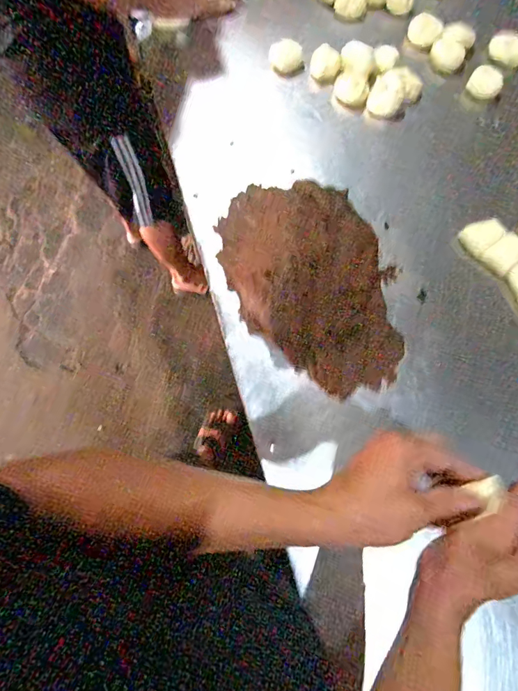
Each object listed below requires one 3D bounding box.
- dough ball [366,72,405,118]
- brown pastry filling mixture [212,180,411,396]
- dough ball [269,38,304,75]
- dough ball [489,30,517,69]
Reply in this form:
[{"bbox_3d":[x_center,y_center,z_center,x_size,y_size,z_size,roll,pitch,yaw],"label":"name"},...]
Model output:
[{"bbox_3d":[0.219,-0.427,0.713,0.056,0.034,0.066,24,75,8],"label":"dough ball"},{"bbox_3d":[0.076,-0.107,0.585,0.226,0.079,0.360,-22,74,-5],"label":"brown pastry filling mixture"},{"bbox_3d":[0.047,-0.507,0.731,0.059,0.036,0.052,1,73,2],"label":"dough ball"},{"bbox_3d":[0.455,-0.541,0.758,0.068,0.033,0.043,30,76,10],"label":"dough ball"}]

